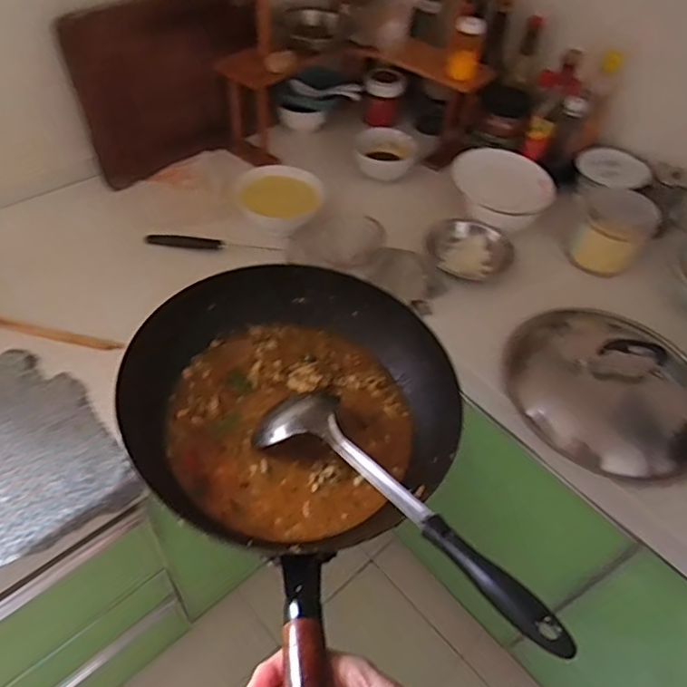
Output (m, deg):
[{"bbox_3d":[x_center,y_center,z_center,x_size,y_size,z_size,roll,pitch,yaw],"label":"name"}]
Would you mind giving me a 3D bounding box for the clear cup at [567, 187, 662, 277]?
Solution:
[{"bbox_3d":[0.463,-0.189,0.970,0.115,0.108,0.111,-3,51,4],"label":"clear cup"}]

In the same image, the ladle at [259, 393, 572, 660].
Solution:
[{"bbox_3d":[0.033,0.136,0.457,0.075,0.070,0.308,-35,56,-20],"label":"ladle"}]

